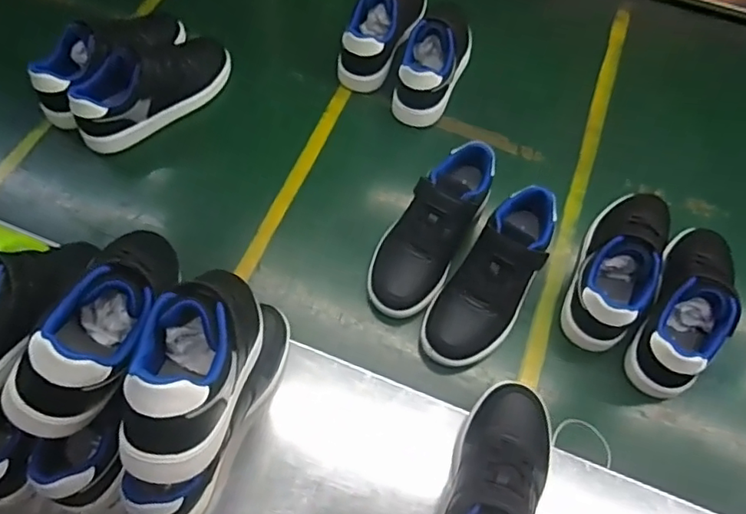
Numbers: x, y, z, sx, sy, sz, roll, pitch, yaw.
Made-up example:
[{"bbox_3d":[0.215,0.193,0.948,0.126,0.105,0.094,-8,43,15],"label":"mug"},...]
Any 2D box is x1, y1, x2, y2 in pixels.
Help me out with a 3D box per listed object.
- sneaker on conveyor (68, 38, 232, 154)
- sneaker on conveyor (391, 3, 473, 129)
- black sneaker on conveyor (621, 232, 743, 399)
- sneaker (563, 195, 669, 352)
[{"bbox_3d":[-0.286,-0.232,0.753,0.087,0.096,0.229,39,66,17],"label":"sneaker on conveyor"},{"bbox_3d":[0.095,-0.298,0.808,0.077,0.093,0.229,17,62,7],"label":"sneaker on conveyor"},{"bbox_3d":[0.354,0.048,0.633,0.075,0.096,0.208,27,63,12],"label":"black sneaker on conveyor"},{"bbox_3d":[0.289,0.002,0.658,0.081,0.094,0.204,24,63,10],"label":"sneaker"}]

